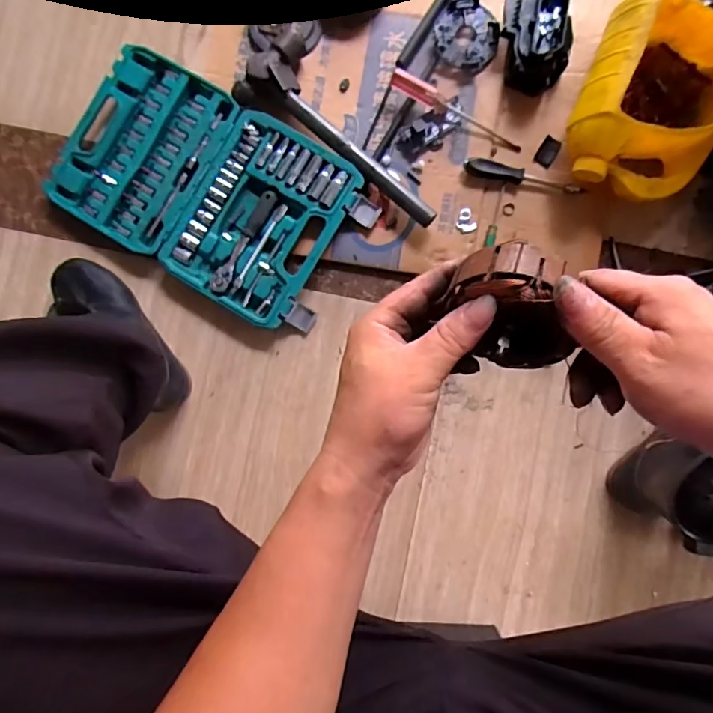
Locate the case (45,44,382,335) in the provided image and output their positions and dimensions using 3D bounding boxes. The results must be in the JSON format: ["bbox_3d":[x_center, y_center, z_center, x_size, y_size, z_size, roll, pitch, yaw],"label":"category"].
[{"bbox_3d":[-0.211,-0.234,0.696,0.430,0.033,0.250,31,88,3],"label":"case"}]

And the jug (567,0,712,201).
[{"bbox_3d":[0.377,-0.320,0.633,0.174,0.115,0.224,19,88,3],"label":"jug"}]

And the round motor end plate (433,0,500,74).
[{"bbox_3d":[0.153,-0.449,0.693,0.083,0.015,0.102,-30,86,0],"label":"round motor end plate"}]

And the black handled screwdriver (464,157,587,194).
[{"bbox_3d":[0.230,-0.246,0.681,0.163,0.025,0.022,9,87,2],"label":"black handled screwdriver"}]

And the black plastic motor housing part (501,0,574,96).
[{"bbox_3d":[0.241,-0.426,0.664,0.081,0.067,0.119,-3,87,2],"label":"black plastic motor housing part"}]

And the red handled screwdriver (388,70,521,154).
[{"bbox_3d":[0.137,-0.335,0.677,0.195,0.026,0.021,28,88,3],"label":"red handled screwdriver"}]

